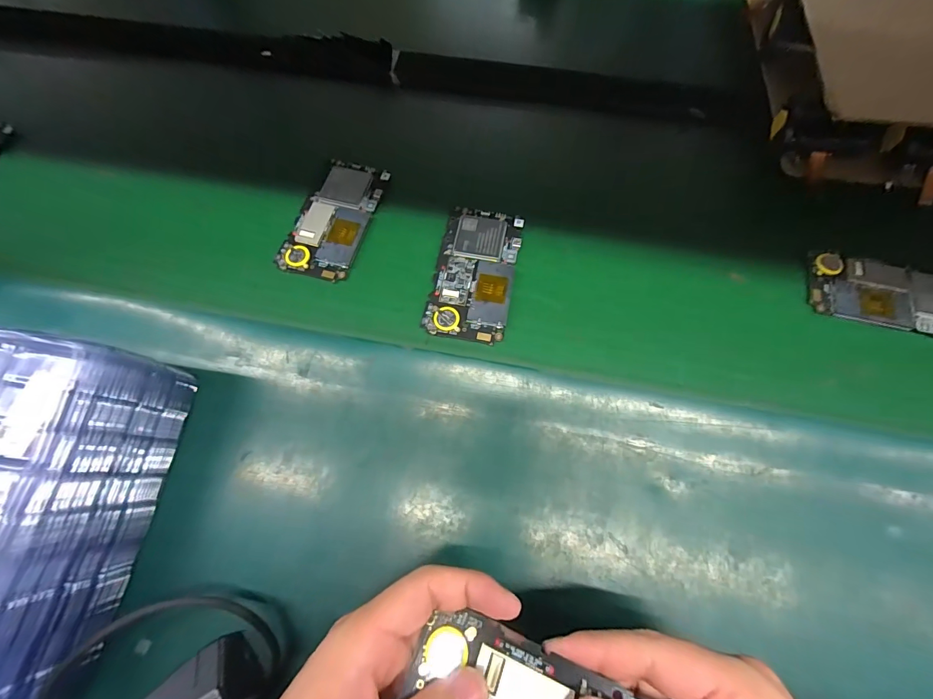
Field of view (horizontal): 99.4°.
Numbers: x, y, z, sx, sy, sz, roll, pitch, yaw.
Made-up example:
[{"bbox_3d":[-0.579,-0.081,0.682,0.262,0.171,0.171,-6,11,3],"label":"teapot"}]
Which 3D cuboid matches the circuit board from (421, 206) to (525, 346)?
[{"bbox_3d":[0.007,-0.067,0.334,0.066,0.006,0.124,11,70,5],"label":"circuit board"}]

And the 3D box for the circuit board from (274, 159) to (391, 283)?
[{"bbox_3d":[-0.118,-0.120,0.357,0.063,0.004,0.123,14,71,7],"label":"circuit board"}]

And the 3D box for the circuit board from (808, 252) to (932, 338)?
[{"bbox_3d":[0.346,-0.044,0.320,0.123,0.006,0.060,14,71,6],"label":"circuit board"}]

